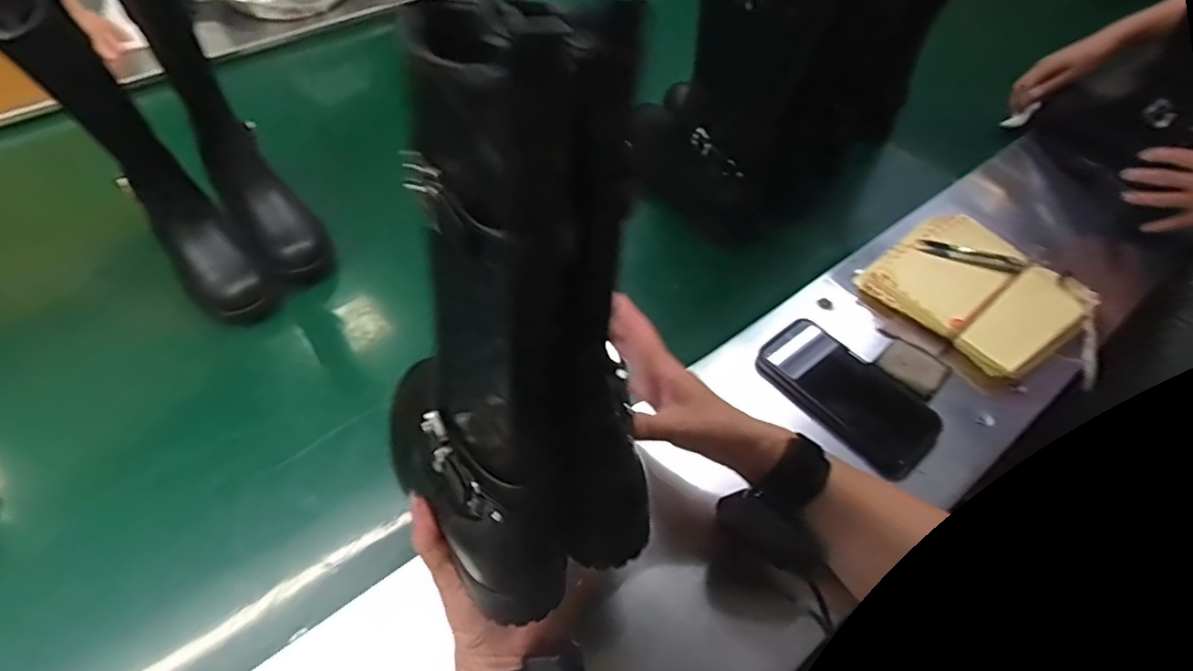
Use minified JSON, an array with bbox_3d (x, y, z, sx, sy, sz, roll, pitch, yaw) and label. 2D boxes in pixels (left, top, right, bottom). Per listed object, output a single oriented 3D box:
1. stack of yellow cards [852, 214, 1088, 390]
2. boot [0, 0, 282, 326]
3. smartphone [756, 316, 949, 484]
[{"bbox_3d":[0.419,-0.052,0.690,0.186,0.032,0.197,-31,60,-24],"label":"stack of yellow cards"},{"bbox_3d":[-0.422,-0.159,0.576,0.082,0.278,0.164,-36,62,-26],"label":"boot"},{"bbox_3d":[0.247,0.053,0.604,0.095,0.018,0.173,-31,60,-23],"label":"smartphone"}]

